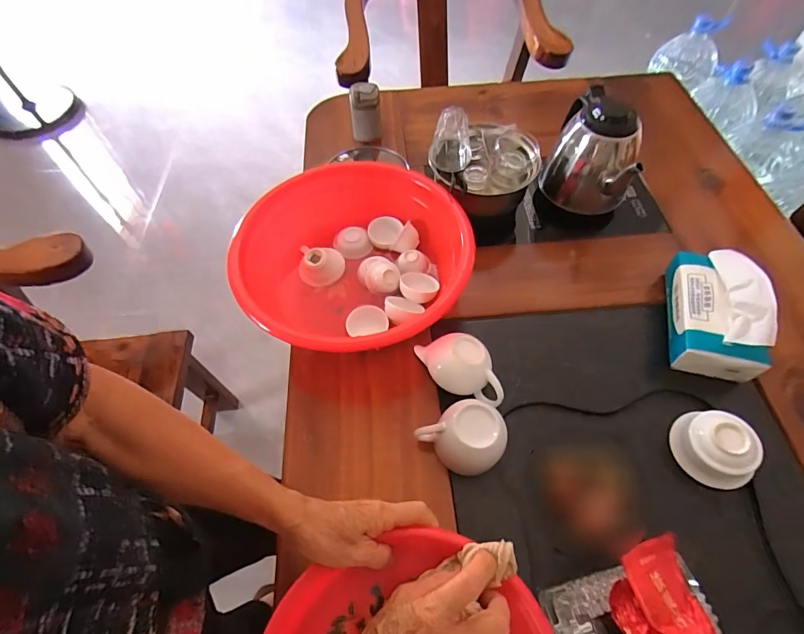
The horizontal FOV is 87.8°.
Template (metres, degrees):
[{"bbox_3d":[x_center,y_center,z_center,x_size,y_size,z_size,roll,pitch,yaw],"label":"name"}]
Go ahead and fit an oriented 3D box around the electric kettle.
[{"bbox_3d":[0.287,-0.238,0.636,0.122,0.151,0.138,22,61,15],"label":"electric kettle"}]

